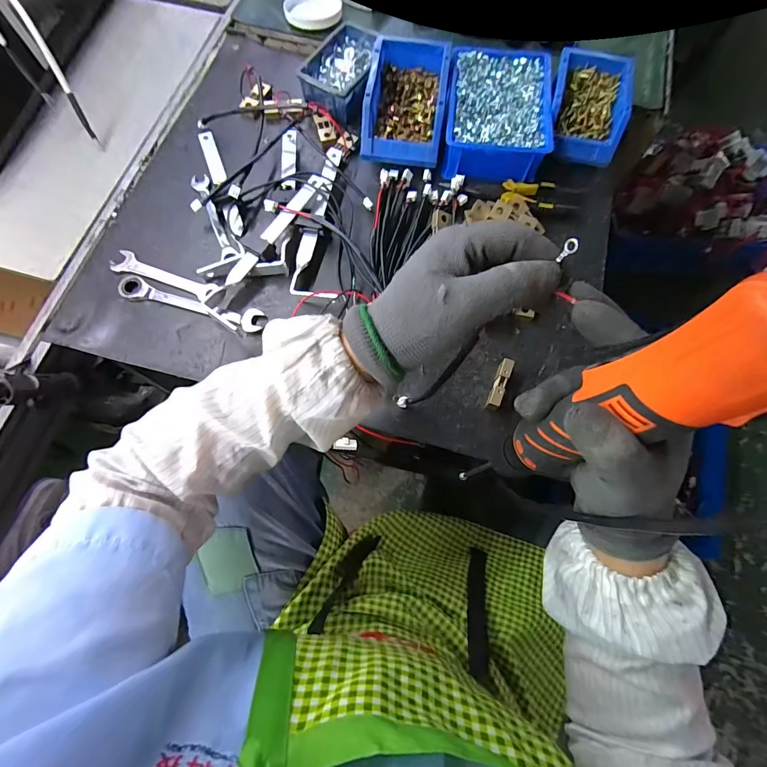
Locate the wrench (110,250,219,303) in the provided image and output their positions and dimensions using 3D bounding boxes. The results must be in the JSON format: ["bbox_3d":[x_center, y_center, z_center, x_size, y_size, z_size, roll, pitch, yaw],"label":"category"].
[{"bbox_3d":[-0.304,-0.148,0.521,0.149,0.005,0.031,21,74,6],"label":"wrench"}]

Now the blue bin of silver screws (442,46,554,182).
[{"bbox_3d":[0.168,-0.405,0.569,0.146,0.059,0.201,5,73,1],"label":"blue bin of silver screws"}]

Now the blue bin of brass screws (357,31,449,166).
[{"bbox_3d":[0.035,-0.420,0.567,0.111,0.072,0.179,8,73,2],"label":"blue bin of brass screws"}]

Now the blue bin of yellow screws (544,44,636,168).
[{"bbox_3d":[0.304,-0.413,0.567,0.111,0.062,0.161,13,74,4],"label":"blue bin of yellow screws"}]

